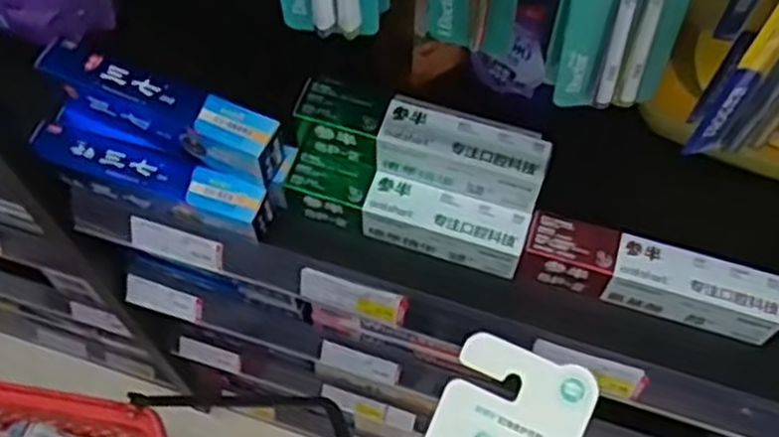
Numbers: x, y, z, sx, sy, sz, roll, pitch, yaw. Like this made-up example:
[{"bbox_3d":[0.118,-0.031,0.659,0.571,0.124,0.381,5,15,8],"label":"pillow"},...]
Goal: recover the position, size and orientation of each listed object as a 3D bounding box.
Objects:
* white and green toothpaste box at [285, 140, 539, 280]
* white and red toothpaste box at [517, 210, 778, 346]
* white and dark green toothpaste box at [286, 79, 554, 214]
[{"bbox_3d":[0.015,-0.004,0.736,0.219,0.052,0.051,16,64,8],"label":"white and green toothpaste box"},{"bbox_3d":[0.233,0.051,0.709,0.220,0.051,0.051,16,64,8],"label":"white and red toothpaste box"},{"bbox_3d":[0.030,-0.068,0.712,0.220,0.052,0.053,16,64,8],"label":"white and dark green toothpaste box"}]

